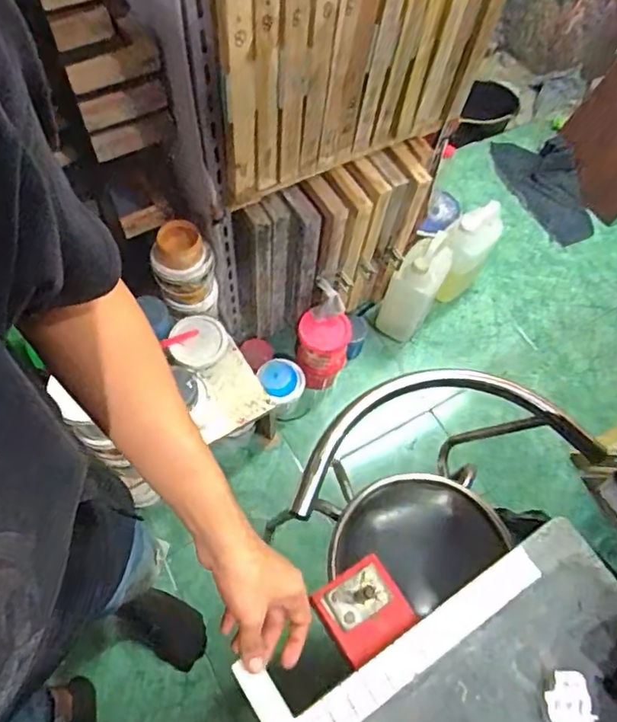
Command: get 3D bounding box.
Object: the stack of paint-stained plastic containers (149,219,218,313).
[{"bbox_3d":[-0.280,-0.207,1.232,0.136,0.211,0.122,-12,65,-11],"label":"stack of paint-stained plastic containers"}]

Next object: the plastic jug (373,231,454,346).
[{"bbox_3d":[0.296,-0.205,1.534,0.129,0.329,0.173,28,64,9],"label":"plastic jug"}]

